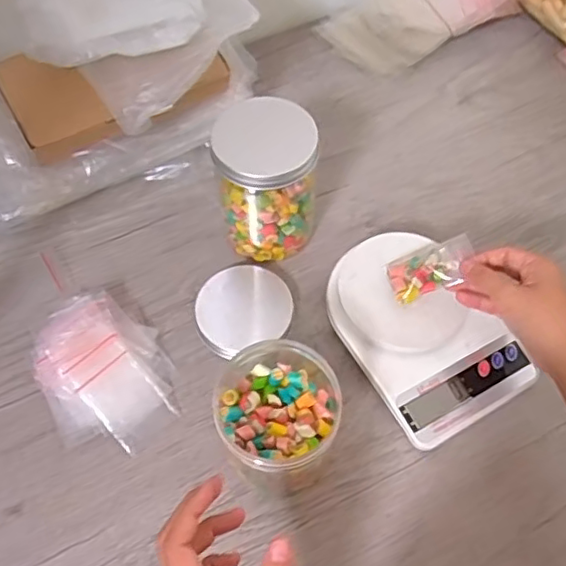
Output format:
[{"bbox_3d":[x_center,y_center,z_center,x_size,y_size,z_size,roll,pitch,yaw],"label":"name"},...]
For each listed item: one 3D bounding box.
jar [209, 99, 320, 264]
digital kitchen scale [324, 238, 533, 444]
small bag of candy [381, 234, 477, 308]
[{"bbox_3d":[-0.014,-0.085,0.542,0.083,0.133,0.076,0,59,1],"label":"jar"},{"bbox_3d":[0.116,0.040,0.522,0.120,0.043,0.171,-28,63,-15],"label":"digital kitchen scale"},{"bbox_3d":[0.126,-0.015,0.519,0.073,0.021,0.045,-24,58,12],"label":"small bag of candy"}]

